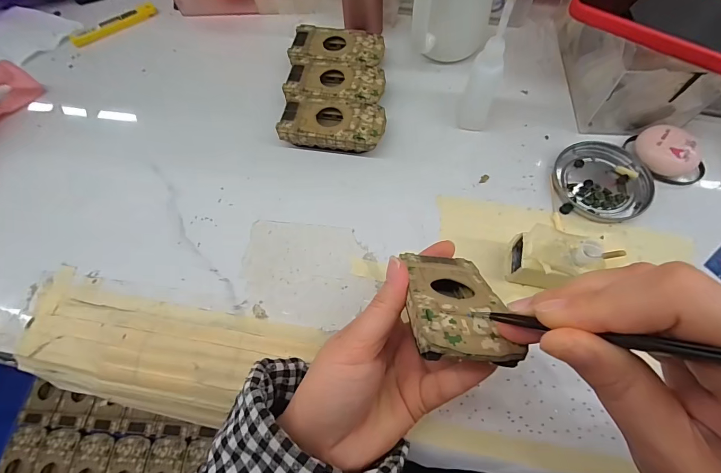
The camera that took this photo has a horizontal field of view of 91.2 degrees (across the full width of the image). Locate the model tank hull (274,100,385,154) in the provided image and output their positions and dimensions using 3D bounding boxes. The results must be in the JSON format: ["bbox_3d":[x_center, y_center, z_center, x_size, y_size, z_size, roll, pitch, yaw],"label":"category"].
[{"bbox_3d":[-0.025,-0.104,0.340,0.095,0.027,0.050,10,66,7],"label":"model tank hull"}]

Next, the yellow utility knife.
[{"bbox_3d":[-0.301,-0.260,0.433,0.103,0.011,0.023,-37,69,-13],"label":"yellow utility knife"}]

